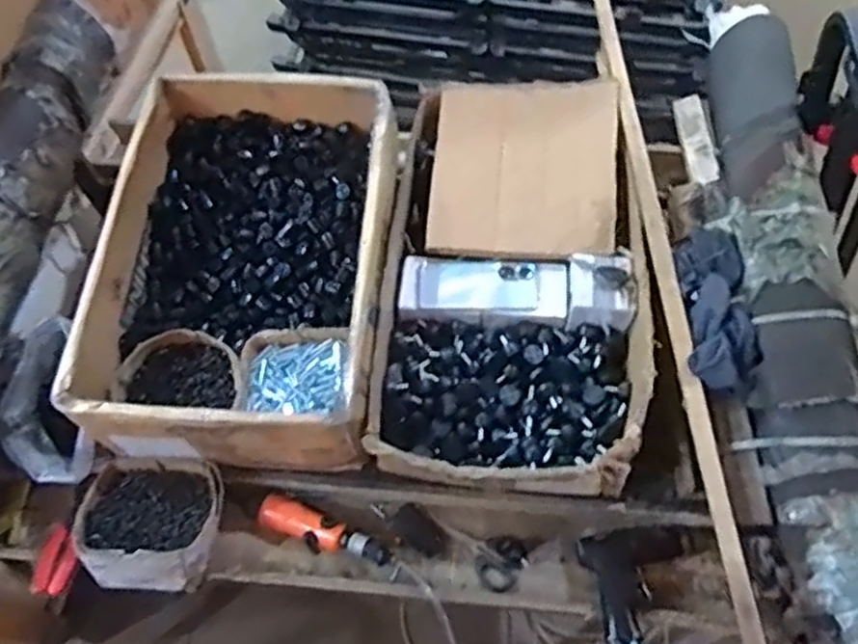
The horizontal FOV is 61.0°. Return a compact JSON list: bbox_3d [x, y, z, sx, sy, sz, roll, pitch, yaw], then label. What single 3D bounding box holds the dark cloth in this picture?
[{"bbox_3d":[0.336,-0.024,0.852,0.083,0.052,0.224,5,63,6],"label":"dark cloth"}]

